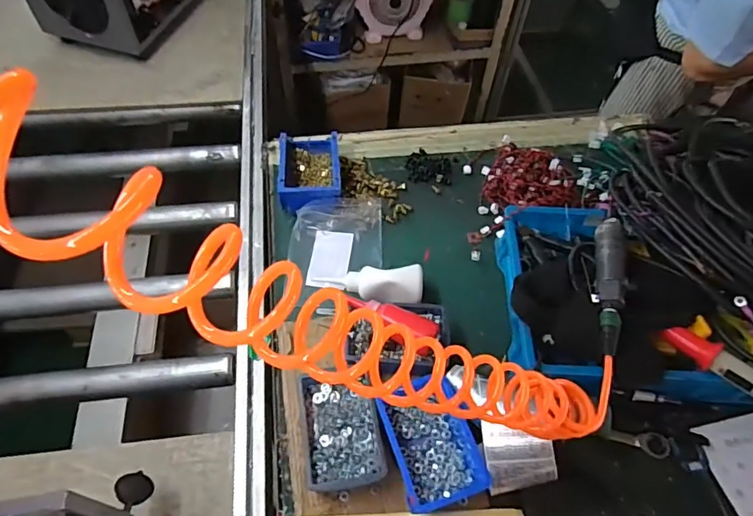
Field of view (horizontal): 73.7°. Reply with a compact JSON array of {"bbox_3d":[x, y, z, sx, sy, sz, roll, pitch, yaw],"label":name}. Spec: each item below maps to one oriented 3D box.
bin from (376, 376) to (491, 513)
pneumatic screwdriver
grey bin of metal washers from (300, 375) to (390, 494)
[{"bbox_3d":[0.068,0.227,0.628,0.106,0.050,0.149,-13,57,-10],"label":"bin"},{"bbox_3d":[0.314,0.026,0.673,0.036,0.032,0.227,14,57,8],"label":"pneumatic screwdriver"},{"bbox_3d":[-0.043,0.217,0.638,0.093,0.046,0.146,-6,56,-6],"label":"grey bin of metal washers"}]

